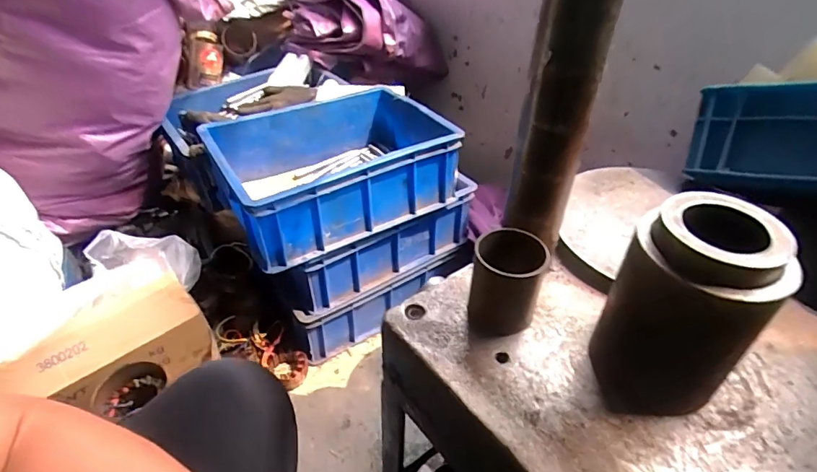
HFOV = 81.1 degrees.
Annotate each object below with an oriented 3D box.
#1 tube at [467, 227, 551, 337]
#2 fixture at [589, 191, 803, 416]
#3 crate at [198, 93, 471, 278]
[{"bbox_3d":[0.099,0.046,0.489,0.066,0.085,0.079,9,40,8],"label":"tube"},{"bbox_3d":[0.238,0.059,0.407,0.094,0.170,0.103,-17,43,-21],"label":"fixture"},{"bbox_3d":[-0.137,-0.134,0.900,0.409,0.149,0.299,-20,45,-24],"label":"crate"}]

